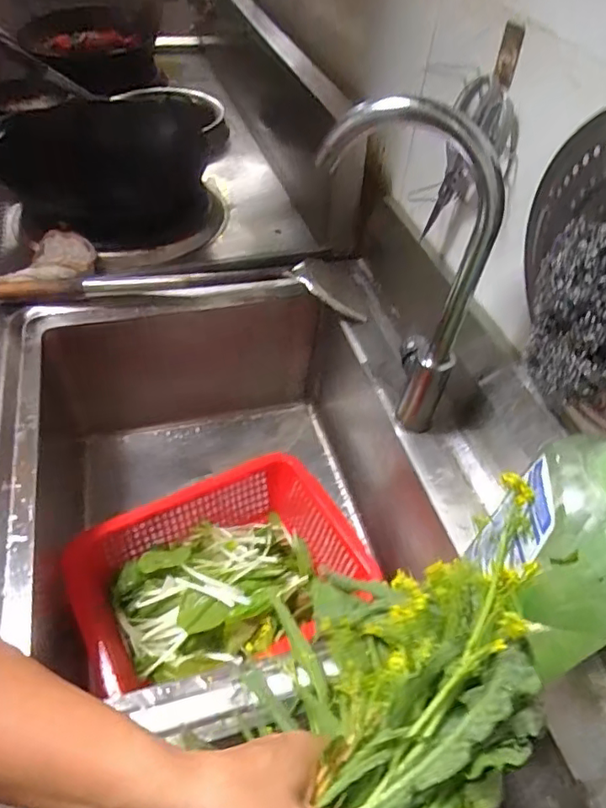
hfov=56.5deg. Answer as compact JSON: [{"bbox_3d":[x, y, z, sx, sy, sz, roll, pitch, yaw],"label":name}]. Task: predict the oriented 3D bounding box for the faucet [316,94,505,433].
[{"bbox_3d":[0.090,-0.123,0.583,0.170,0.343,0.063,8,46,2],"label":"faucet"}]

